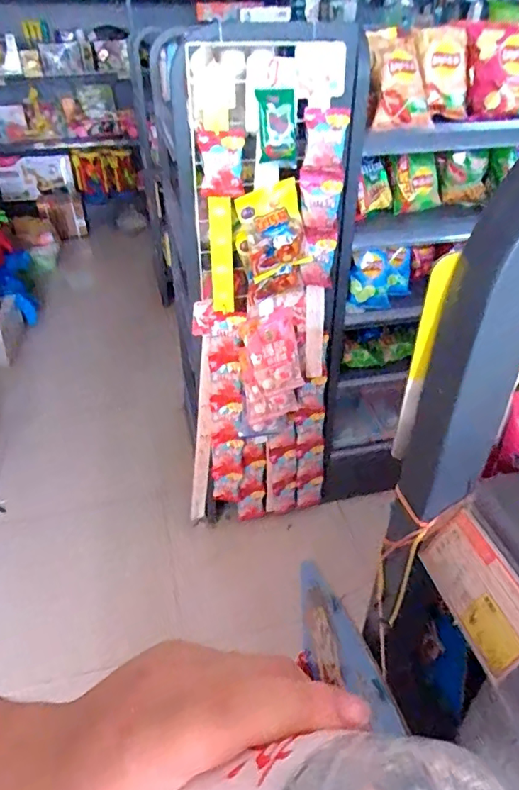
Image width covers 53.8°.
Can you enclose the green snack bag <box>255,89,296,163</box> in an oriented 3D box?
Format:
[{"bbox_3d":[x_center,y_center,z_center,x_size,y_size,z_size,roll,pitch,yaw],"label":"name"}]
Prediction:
[{"bbox_3d":[0.037,-0.575,1.097,0.091,0.138,0.022,-17,40,-21],"label":"green snack bag"}]

